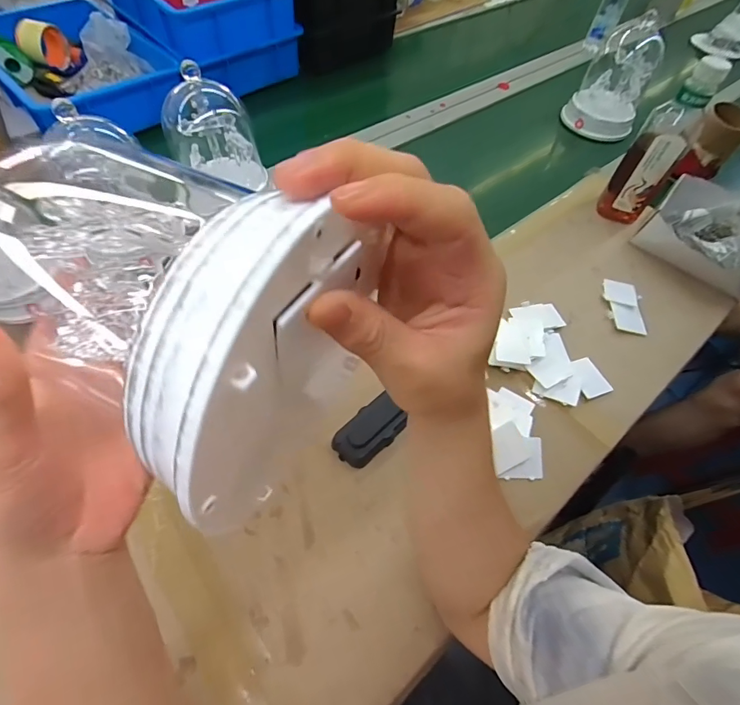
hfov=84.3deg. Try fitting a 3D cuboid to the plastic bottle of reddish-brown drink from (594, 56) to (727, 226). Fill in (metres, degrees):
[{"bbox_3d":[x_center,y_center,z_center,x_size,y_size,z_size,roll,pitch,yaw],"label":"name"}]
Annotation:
[{"bbox_3d":[0.464,-0.321,0.667,0.077,0.254,0.060,33,61,15],"label":"plastic bottle of reddish-brown drink"}]

